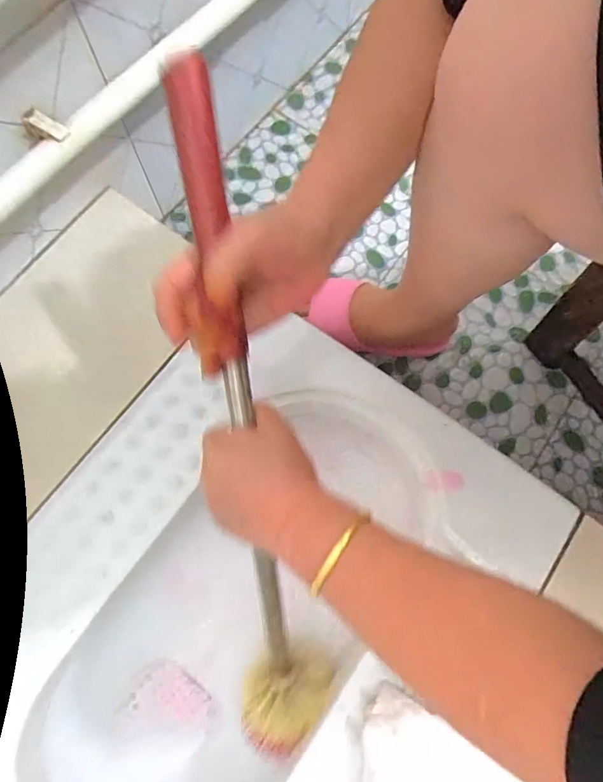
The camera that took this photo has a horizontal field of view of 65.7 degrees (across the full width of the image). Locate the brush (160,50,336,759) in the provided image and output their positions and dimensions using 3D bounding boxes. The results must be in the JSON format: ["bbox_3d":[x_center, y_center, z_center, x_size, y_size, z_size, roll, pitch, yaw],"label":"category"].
[{"bbox_3d":[-0.034,0.068,0.361,0.077,0.079,0.547,-5,114,0],"label":"brush"}]

